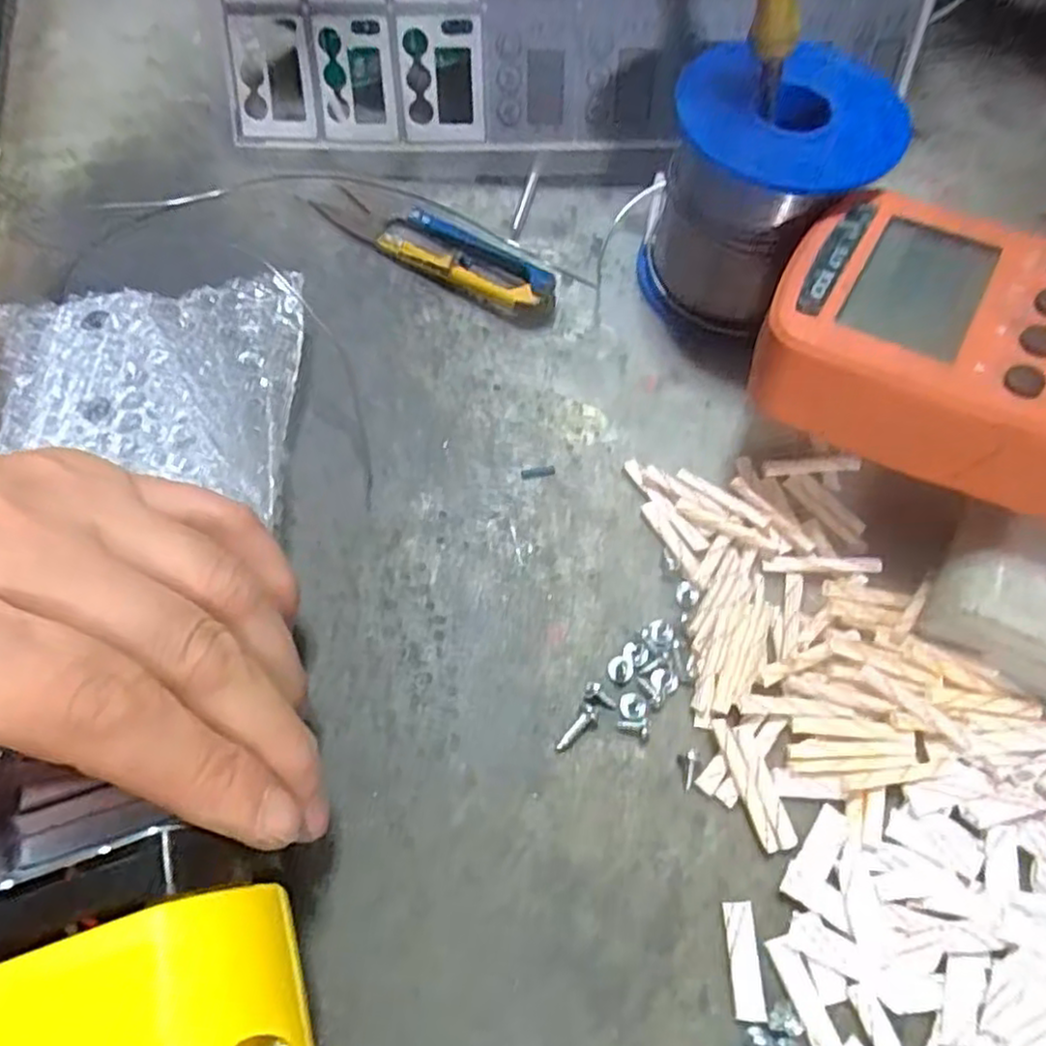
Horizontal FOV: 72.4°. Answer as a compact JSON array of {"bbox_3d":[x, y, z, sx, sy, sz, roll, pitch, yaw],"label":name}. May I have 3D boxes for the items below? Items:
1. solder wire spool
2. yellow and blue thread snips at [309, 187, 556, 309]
[{"bbox_3d":[0.076,-0.105,0.230,0.063,0.065,0.064,23,66,11],"label":"solder wire spool"},{"bbox_3d":[-0.031,-0.099,0.255,0.093,0.011,0.023,30,67,14],"label":"yellow and blue thread snips"}]

